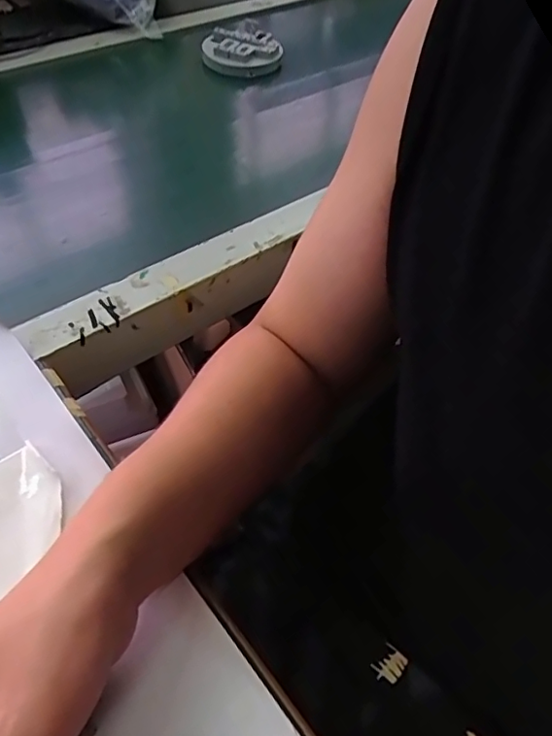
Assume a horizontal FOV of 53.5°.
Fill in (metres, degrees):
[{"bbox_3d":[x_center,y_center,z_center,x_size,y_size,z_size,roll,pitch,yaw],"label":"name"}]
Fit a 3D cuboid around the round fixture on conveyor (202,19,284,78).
[{"bbox_3d":[-0.052,-0.425,0.731,0.104,0.023,0.108,2,51,-3],"label":"round fixture on conveyor"}]

